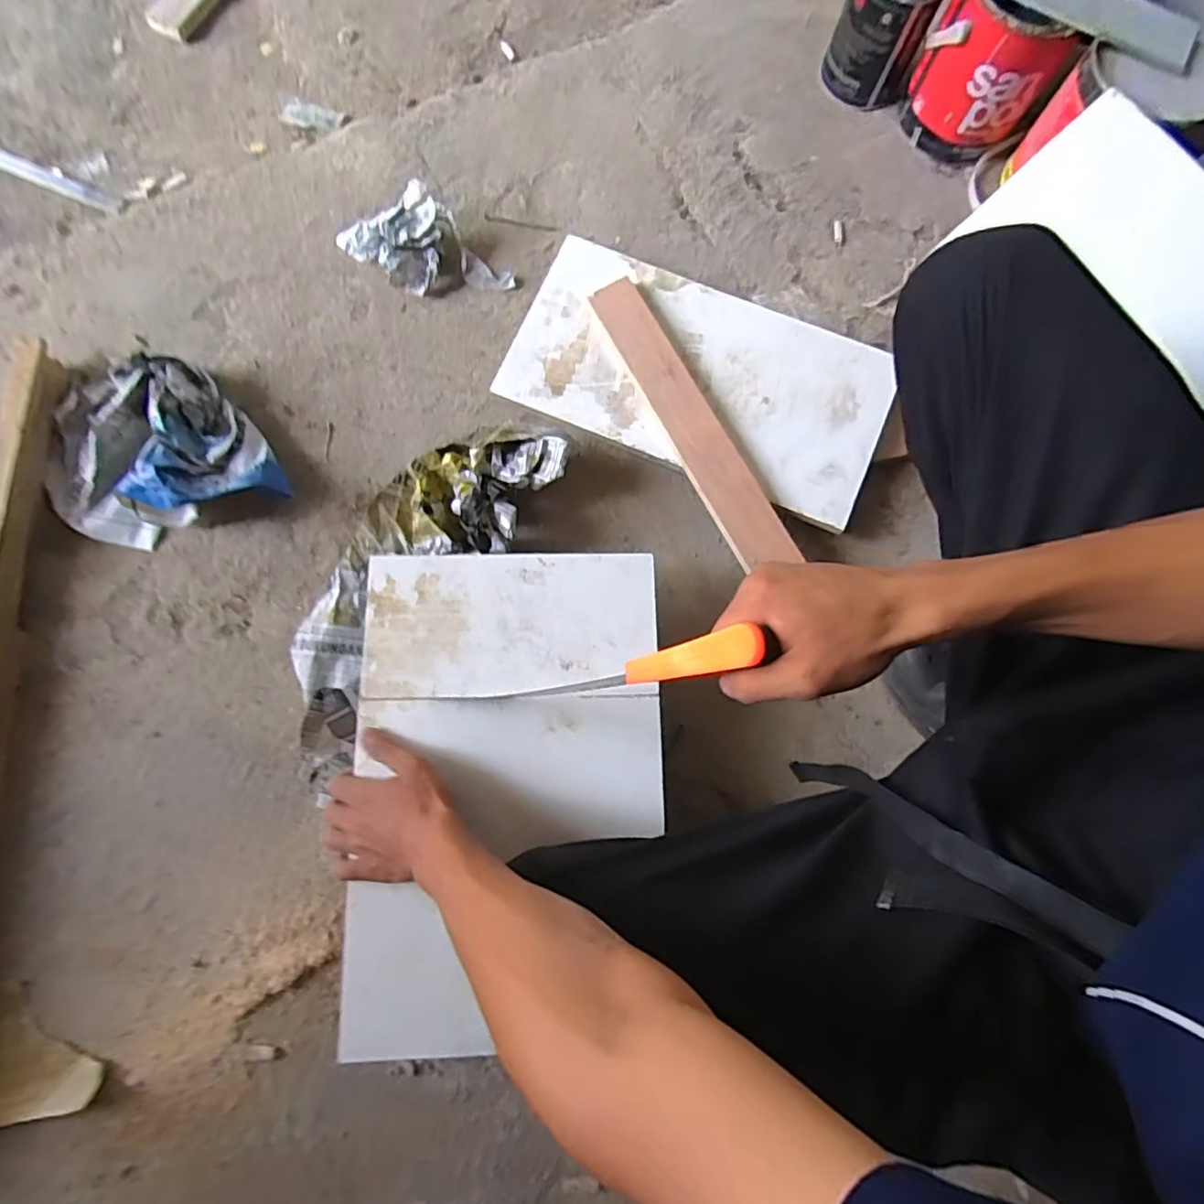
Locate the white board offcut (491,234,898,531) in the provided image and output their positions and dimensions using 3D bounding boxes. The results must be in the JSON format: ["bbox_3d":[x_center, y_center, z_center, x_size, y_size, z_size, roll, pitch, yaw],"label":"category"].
[{"bbox_3d":[0.118,-0.274,0.679,0.422,0.013,0.251,23,83,5],"label":"white board offcut"}]

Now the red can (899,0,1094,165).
[{"bbox_3d":[0.478,-0.666,0.722,0.152,0.167,0.137,-15,80,-6],"label":"red can"}]

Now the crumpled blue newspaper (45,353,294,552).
[{"bbox_3d":[-0.487,-0.175,0.628,0.245,0.075,0.208,-18,81,-6],"label":"crumpled blue newspaper"}]

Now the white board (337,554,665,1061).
[{"bbox_3d":[-0.082,0.161,0.520,0.265,0.025,0.420,0,78,-1],"label":"white board"}]

